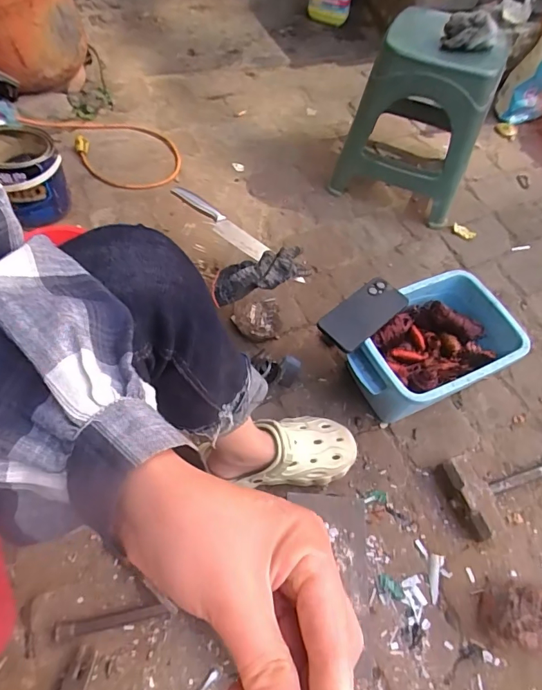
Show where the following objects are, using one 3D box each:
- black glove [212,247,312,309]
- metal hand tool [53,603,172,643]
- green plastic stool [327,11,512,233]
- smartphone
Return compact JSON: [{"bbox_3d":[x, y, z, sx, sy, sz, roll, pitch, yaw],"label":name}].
[{"bbox_3d":[-0.018,-0.119,0.724,0.168,0.048,0.067,-20,62,-16],"label":"black glove"},{"bbox_3d":[-0.215,0.377,0.607,0.149,0.021,0.020,-7,59,-9],"label":"metal hand tool"},{"bbox_3d":[0.309,-0.486,0.980,0.281,0.362,0.236,16,59,5],"label":"green plastic stool"},{"bbox_3d":[0.151,-0.053,0.717,0.149,0.014,0.075,-38,83,-19],"label":"smartphone"}]

